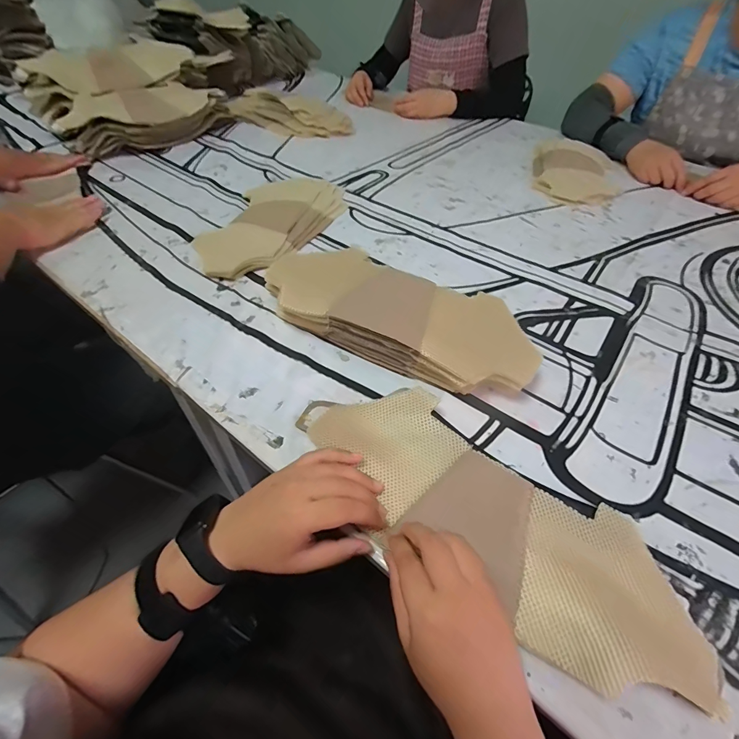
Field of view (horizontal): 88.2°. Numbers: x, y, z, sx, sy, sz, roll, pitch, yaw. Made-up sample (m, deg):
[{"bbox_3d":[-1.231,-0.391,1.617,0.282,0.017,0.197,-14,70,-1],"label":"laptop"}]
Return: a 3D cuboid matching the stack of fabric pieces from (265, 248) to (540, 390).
[{"bbox_3d":[0.028,-0.070,0.471,0.353,0.063,0.145,26,54,19],"label":"stack of fabric pieces"}]

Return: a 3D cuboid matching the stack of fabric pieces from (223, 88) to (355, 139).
[{"bbox_3d":[-0.207,-0.657,0.972,0.347,0.050,0.152,19,52,14],"label":"stack of fabric pieces"}]

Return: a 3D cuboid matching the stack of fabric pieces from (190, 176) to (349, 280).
[{"bbox_3d":[-0.168,-0.266,0.659,0.177,0.025,0.344,20,52,15],"label":"stack of fabric pieces"}]

